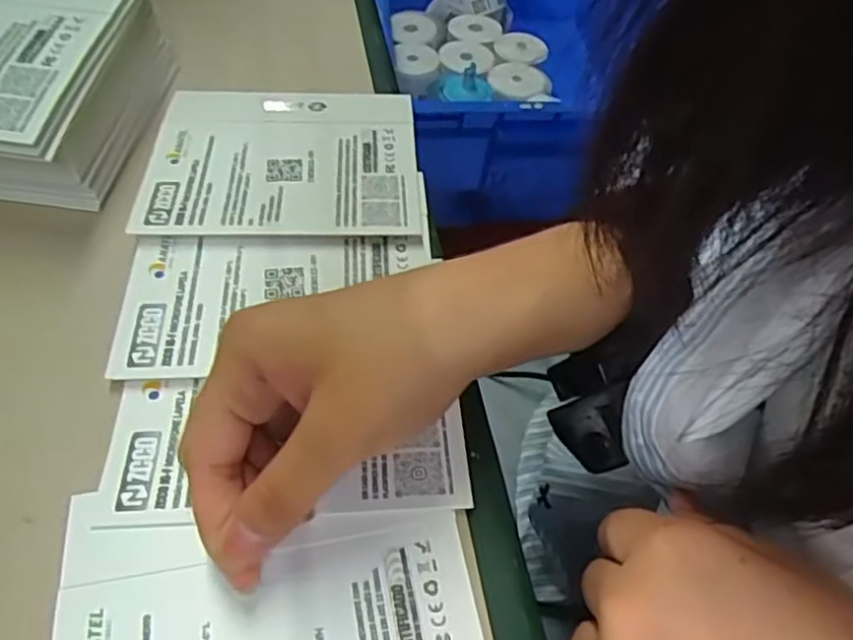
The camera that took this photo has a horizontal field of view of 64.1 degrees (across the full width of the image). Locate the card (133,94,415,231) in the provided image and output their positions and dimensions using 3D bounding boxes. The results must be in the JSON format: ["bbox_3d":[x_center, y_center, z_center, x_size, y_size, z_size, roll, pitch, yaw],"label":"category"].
[{"bbox_3d":[-0.065,-0.077,0.316,0.117,0.005,0.108,-1,49,-4],"label":"card"}]

